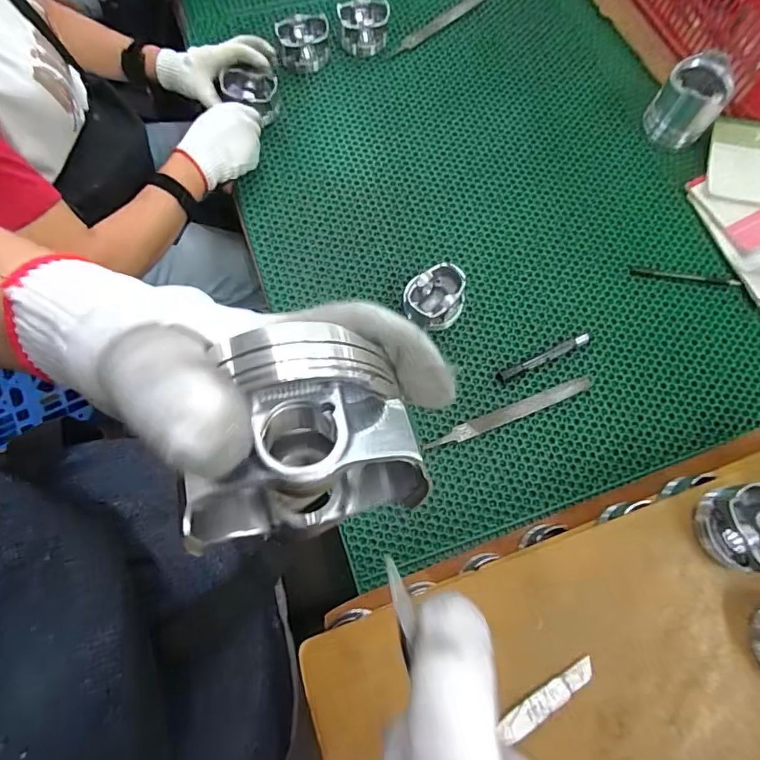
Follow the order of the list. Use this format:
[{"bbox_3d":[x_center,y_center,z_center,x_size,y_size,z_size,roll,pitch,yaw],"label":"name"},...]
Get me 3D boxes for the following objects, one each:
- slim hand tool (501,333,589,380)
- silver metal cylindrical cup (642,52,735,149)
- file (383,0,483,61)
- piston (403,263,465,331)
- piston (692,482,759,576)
[{"bbox_3d":[0.220,-0.030,0.628,0.130,0.012,0.014,-24,75,-6],"label":"slim hand tool"},{"bbox_3d":[0.468,-0.422,0.714,0.087,0.098,0.087,0,74,0],"label":"silver metal cylindrical cup"},{"bbox_3d":[0.098,-0.607,0.798,0.231,0.008,0.023,-39,77,-10],"label":"file"},{"bbox_3d":[0.075,-0.110,0.639,0.080,0.056,0.074,0,74,0],"label":"piston"},{"bbox_3d":[0.356,0.144,0.453,0.064,0.058,0.078,-19,75,-5],"label":"piston"}]

